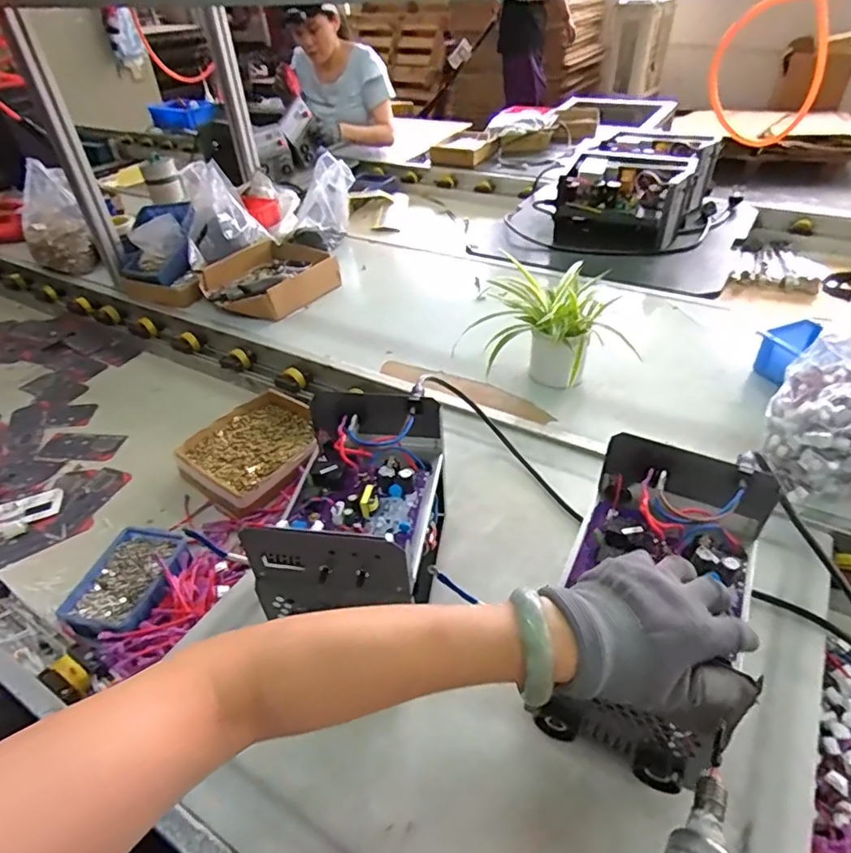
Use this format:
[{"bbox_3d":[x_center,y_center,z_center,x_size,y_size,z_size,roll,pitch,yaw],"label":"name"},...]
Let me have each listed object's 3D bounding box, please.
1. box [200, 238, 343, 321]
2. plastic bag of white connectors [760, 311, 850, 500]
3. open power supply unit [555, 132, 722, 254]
[{"bbox_3d":[-0.348,-0.337,1.279,0.253,0.079,0.294,29,50,33],"label":"box"},{"bbox_3d":[0.511,-0.027,0.683,0.143,0.197,0.149,-13,41,-11],"label":"plastic bag of white connectors"},{"bbox_3d":[0.556,-0.602,1.387,0.310,0.157,0.443,21,46,27],"label":"open power supply unit"}]

